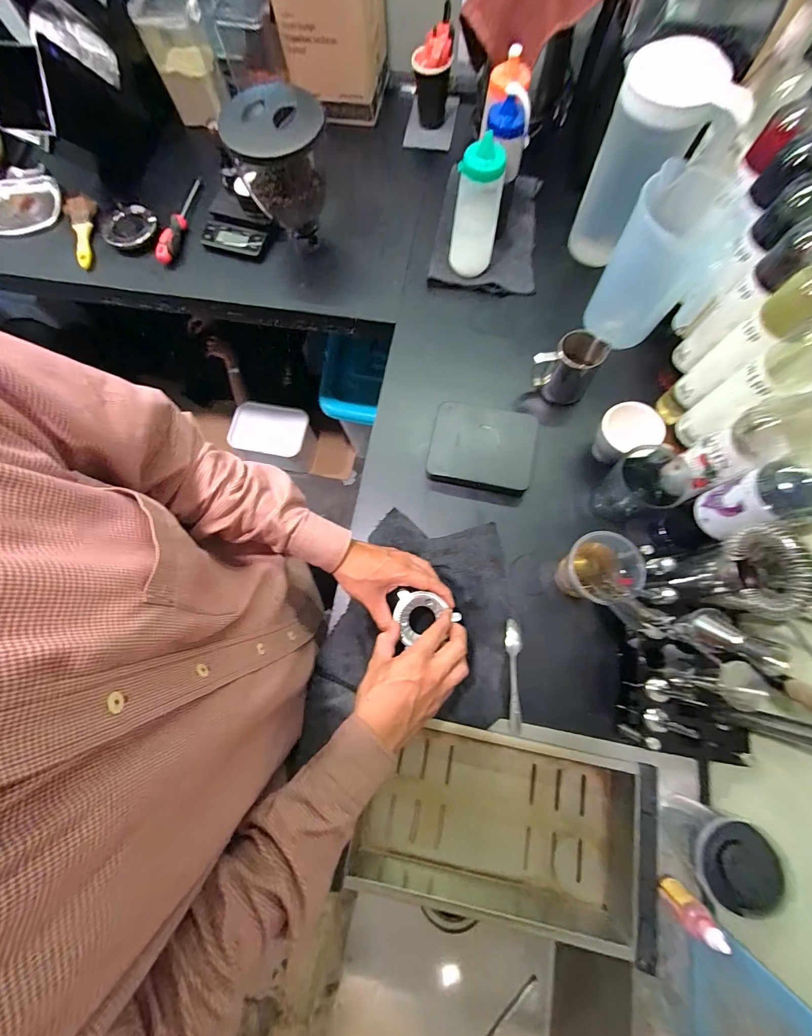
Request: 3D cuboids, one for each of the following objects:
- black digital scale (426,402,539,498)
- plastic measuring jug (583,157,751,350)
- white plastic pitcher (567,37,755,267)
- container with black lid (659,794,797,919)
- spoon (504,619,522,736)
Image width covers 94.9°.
[{"bbox_3d":[0.120,-0.111,0.588,0.155,0.033,0.129,13,75,5],"label":"black digital scale"},{"bbox_3d":[0.379,-0.363,0.583,0.147,0.211,0.167,30,77,9],"label":"plastic measuring jug"},{"bbox_3d":[0.378,-0.547,0.601,0.106,0.257,0.170,-43,78,-5],"label":"white plastic pitcher"},{"bbox_3d":[0.326,0.350,0.404,0.077,0.108,0.078,0,74,1],"label":"container with black lid"},{"bbox_3d":[0.146,0.213,0.508,0.025,0.015,0.141,6,75,3],"label":"spoon"}]

